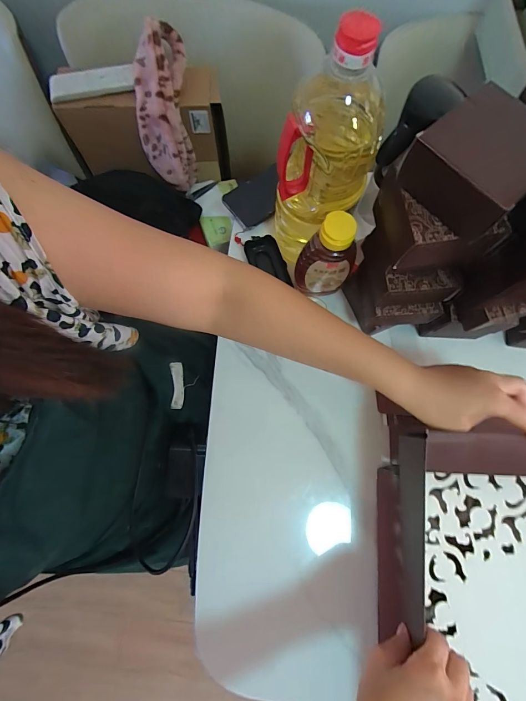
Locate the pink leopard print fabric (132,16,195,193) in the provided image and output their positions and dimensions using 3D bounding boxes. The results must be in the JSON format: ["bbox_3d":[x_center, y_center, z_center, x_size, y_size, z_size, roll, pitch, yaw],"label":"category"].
[{"bbox_3d":[-0.169,-0.398,0.561,0.084,0.235,0.079,1,42,0],"label":"pink leopard print fabric"}]

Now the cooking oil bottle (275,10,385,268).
[{"bbox_3d":[0.067,-0.206,0.388,0.100,0.278,0.081,25,78,5],"label":"cooking oil bottle"}]

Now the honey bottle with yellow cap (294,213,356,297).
[{"bbox_3d":[0.084,-0.121,0.441,0.071,0.142,0.050,-18,78,-5],"label":"honey bottle with yellow cap"}]

